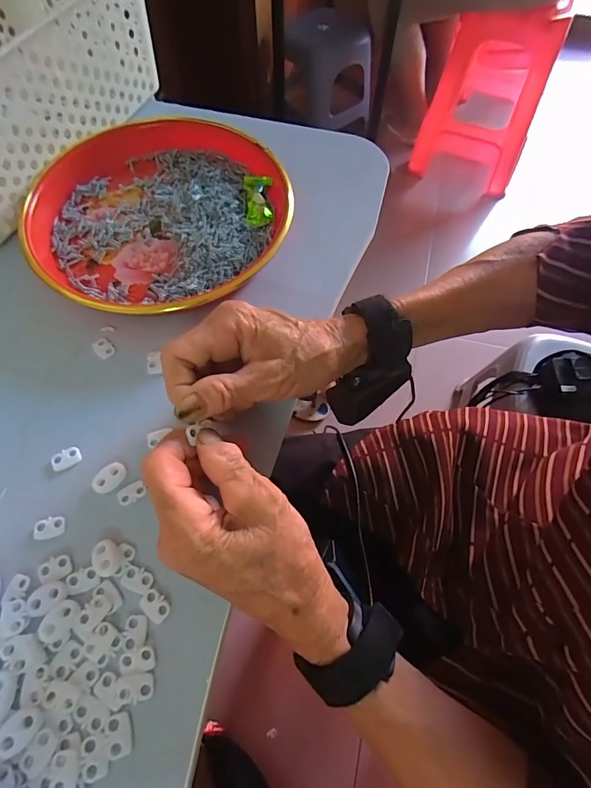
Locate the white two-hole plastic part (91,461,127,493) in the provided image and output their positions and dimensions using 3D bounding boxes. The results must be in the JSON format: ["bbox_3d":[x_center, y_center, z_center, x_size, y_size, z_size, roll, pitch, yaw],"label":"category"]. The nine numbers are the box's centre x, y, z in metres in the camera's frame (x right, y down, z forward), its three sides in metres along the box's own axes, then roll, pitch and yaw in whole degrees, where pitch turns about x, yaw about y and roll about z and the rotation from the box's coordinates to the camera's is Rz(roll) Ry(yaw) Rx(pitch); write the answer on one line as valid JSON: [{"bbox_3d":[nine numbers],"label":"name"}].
[{"bbox_3d":[-0.122,0.054,0.269,0.017,0.004,0.022,40,70,17],"label":"white two-hole plastic part"}]

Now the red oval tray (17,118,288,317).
[{"bbox_3d":[-0.114,-0.154,0.353,0.212,0.030,0.206,-30,68,-14],"label":"red oval tray"}]

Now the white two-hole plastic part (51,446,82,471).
[{"bbox_3d":[-0.154,0.043,0.275,0.018,0.004,0.013,-30,68,-14],"label":"white two-hole plastic part"}]

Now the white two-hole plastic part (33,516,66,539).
[{"bbox_3d":[-0.153,0.082,0.255,0.019,0.004,0.013,-5,64,-3],"label":"white two-hole plastic part"}]

